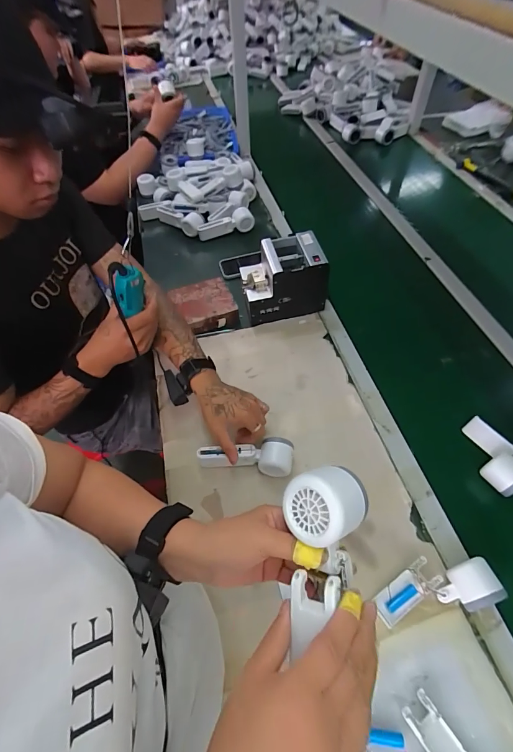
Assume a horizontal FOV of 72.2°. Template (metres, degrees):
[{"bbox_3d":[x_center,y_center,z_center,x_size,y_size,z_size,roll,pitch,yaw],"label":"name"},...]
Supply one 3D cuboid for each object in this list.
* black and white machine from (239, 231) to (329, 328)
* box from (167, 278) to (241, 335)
[{"bbox_3d":[0.060,-0.226,0.827,0.181,0.153,0.127,-11,55,-7],"label":"black and white machine"},{"bbox_3d":[-0.126,-0.171,0.862,0.141,0.046,0.134,-15,55,-9],"label":"box"}]

